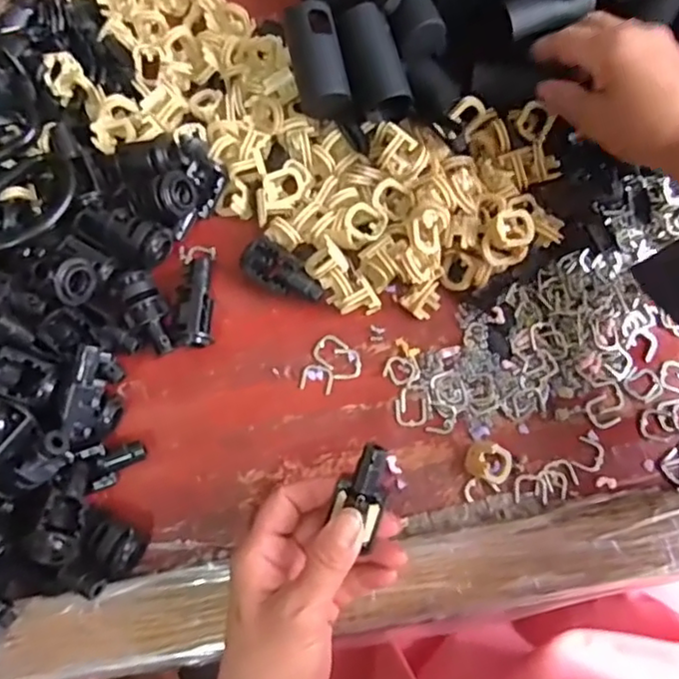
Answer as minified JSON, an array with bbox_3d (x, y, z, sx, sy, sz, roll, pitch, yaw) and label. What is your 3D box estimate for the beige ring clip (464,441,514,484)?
[{"bbox_3d":[0.090,0.073,0.367,0.028,0.014,0.022,18,78,2],"label":"beige ring clip"}]

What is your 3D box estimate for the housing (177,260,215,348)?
[{"bbox_3d":[-0.087,-0.024,0.377,0.018,0.027,0.057,-4,66,-2],"label":"housing"}]

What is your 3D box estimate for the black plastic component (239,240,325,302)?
[{"bbox_3d":[-0.036,-0.040,0.387,0.056,0.019,0.023,34,79,6],"label":"black plastic component"}]

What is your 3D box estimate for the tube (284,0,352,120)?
[{"bbox_3d":[-0.013,-0.168,0.381,0.030,0.033,0.067,-13,79,-4],"label":"tube"}]

